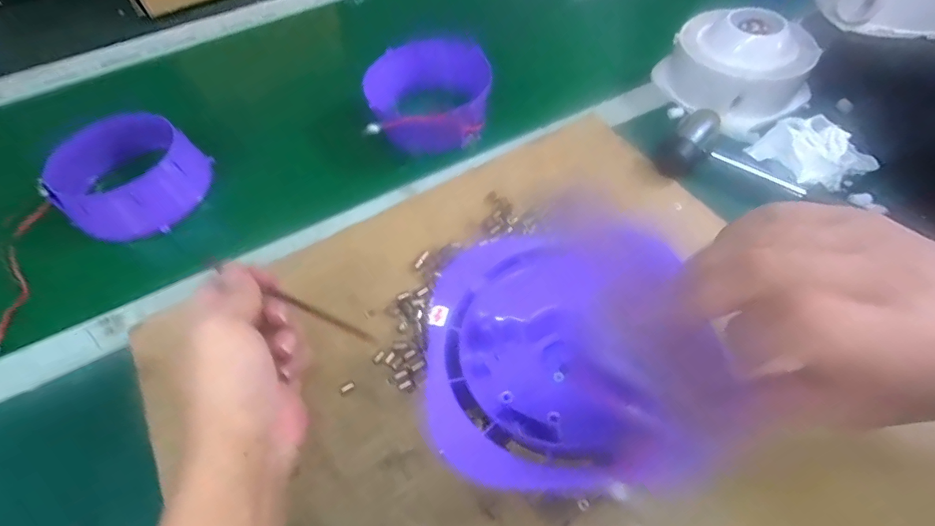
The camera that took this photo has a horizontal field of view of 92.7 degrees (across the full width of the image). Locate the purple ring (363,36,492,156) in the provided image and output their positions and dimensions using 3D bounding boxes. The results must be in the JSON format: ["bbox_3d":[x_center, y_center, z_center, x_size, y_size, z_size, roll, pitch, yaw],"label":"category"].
[{"bbox_3d":[-0.042,-0.183,0.473,0.134,0.063,0.114,-7,56,-1],"label":"purple ring"}]

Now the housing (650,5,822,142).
[{"bbox_3d":[0.284,-0.209,0.459,0.130,0.070,0.135,-26,58,-14],"label":"housing"}]

